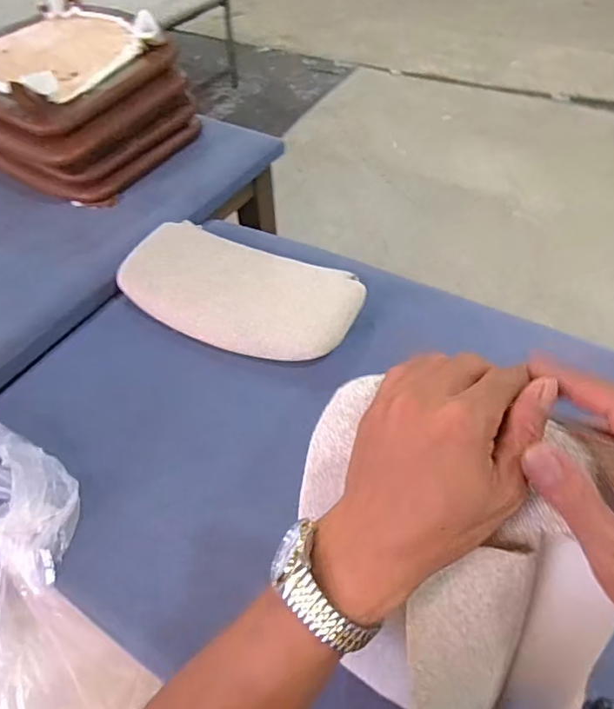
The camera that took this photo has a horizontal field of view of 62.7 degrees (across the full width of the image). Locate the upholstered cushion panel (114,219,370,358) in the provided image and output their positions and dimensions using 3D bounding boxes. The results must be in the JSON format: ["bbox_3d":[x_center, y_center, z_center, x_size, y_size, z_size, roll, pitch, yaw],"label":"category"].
[{"bbox_3d":[-0.122,-0.114,0.911,0.423,0.067,0.234,22,55,20],"label":"upholstered cushion panel"}]

